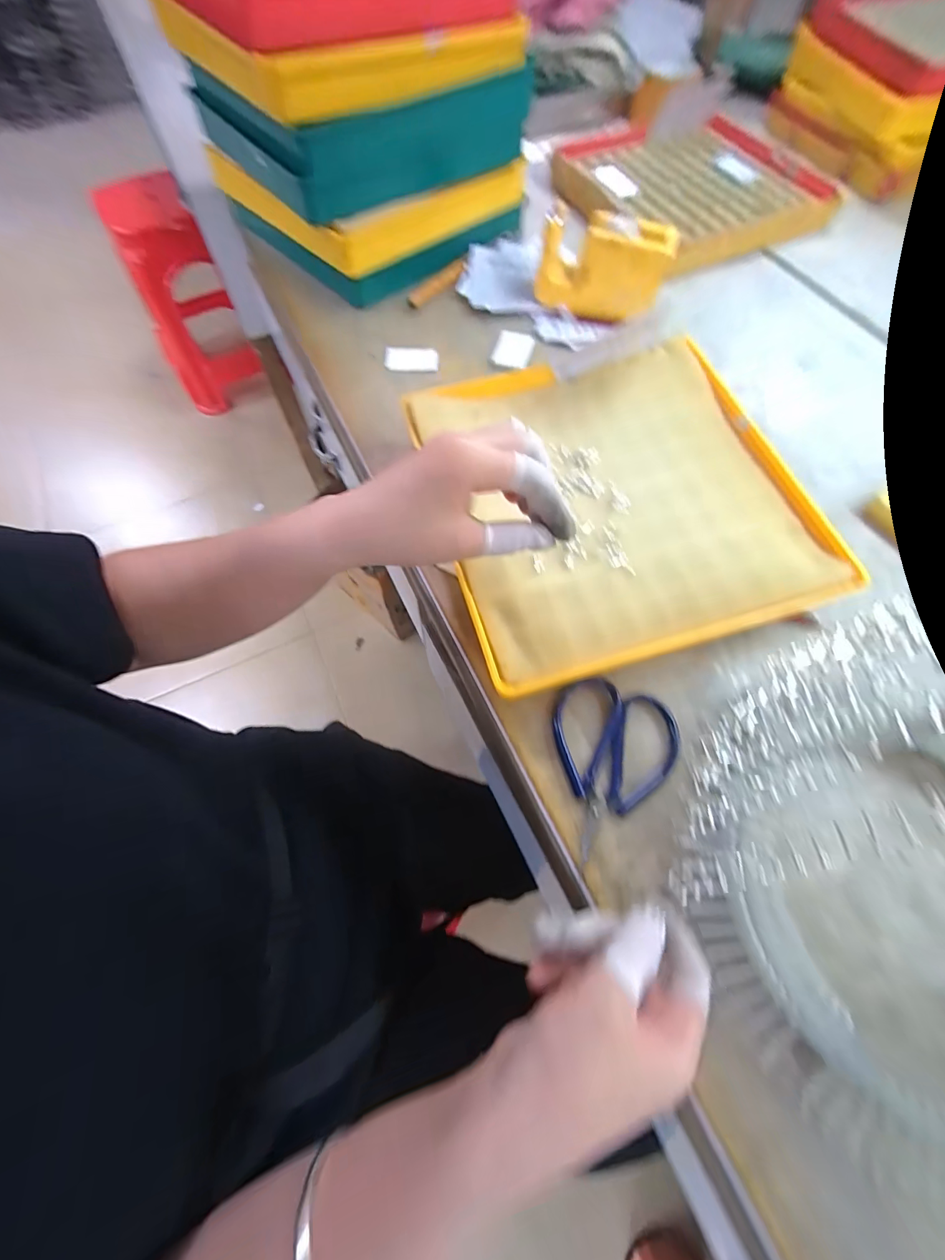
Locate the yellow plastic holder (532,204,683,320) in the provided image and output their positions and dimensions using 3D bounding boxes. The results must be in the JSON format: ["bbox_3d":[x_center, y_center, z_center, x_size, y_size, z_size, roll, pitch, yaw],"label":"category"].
[{"bbox_3d":[0.136,-0.383,0.451,0.129,0.063,0.051,20,67,8],"label":"yellow plastic holder"}]

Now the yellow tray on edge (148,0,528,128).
[{"bbox_3d":[-0.125,-0.574,0.411,0.265,0.036,0.240,-39,72,-16],"label":"yellow tray on edge"}]

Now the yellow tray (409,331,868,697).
[{"bbox_3d":[0.107,-0.112,0.349,0.266,0.044,0.276,-14,67,-6],"label":"yellow tray"}]

